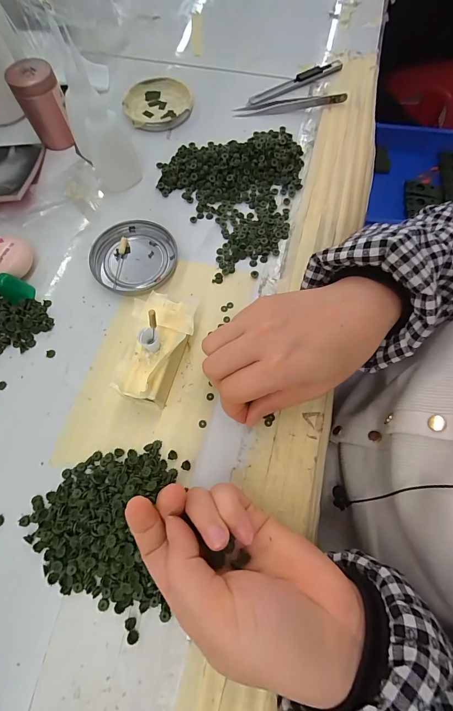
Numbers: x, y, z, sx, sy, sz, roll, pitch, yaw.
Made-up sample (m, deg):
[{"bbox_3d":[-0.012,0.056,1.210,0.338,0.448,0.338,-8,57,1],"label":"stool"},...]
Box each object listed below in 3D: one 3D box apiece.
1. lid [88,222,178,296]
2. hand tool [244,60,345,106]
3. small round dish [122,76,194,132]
[{"bbox_3d":[-0.087,-0.093,0.299,0.079,0.009,0.074,0,70,1],"label":"lid"},{"bbox_3d":[0.085,-0.331,0.382,0.134,0.011,0.019,-28,72,-9],"label":"hand tool"},{"bbox_3d":[-0.080,-0.298,0.374,0.078,0.009,0.079,0,70,1],"label":"small round dish"}]

